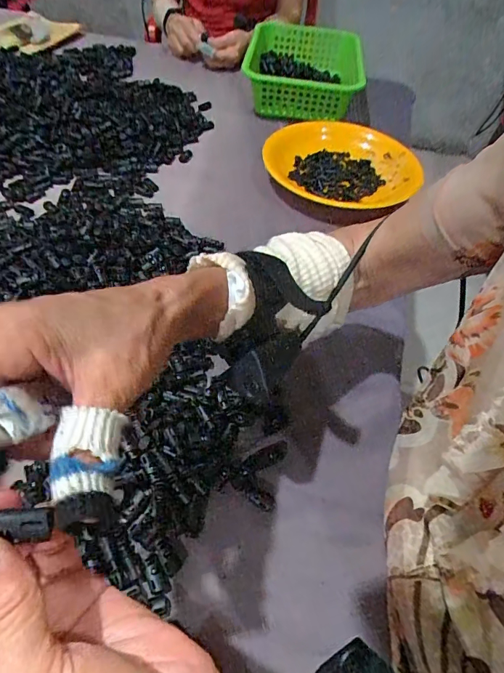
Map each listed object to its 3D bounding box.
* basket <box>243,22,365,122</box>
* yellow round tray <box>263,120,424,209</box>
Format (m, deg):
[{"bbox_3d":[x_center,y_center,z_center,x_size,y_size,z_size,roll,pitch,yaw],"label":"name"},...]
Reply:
[{"bbox_3d":[0.105,-0.546,0.860,0.217,0.071,0.315,6,52,-1],"label":"basket"},{"bbox_3d":[0.139,-0.274,0.674,0.234,0.039,0.242,-2,52,-7],"label":"yellow round tray"}]

